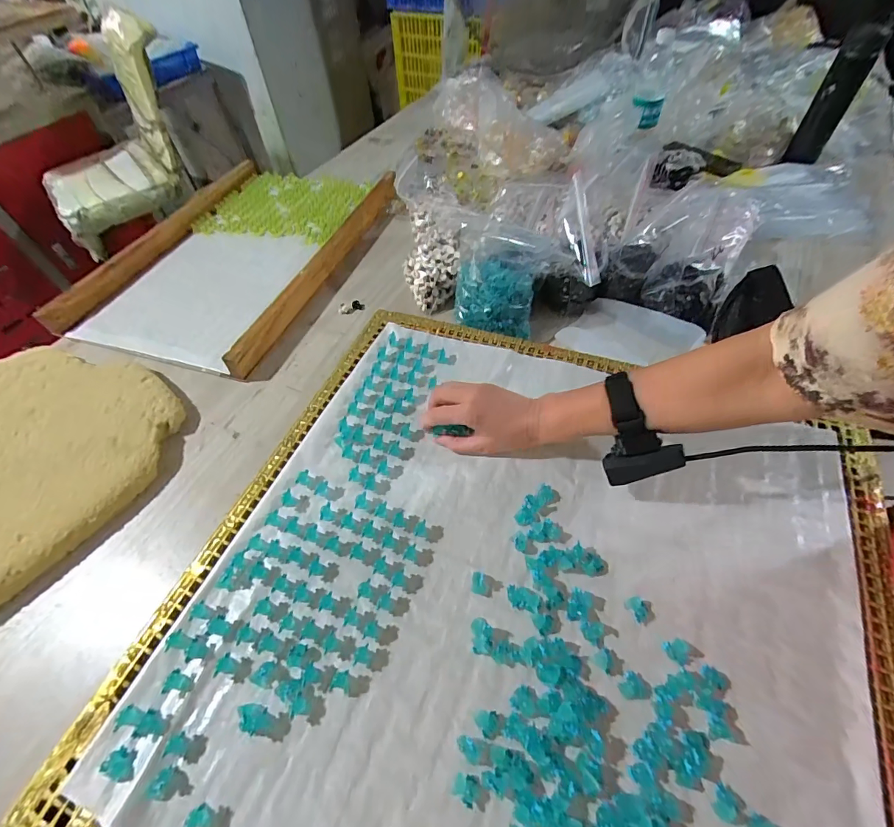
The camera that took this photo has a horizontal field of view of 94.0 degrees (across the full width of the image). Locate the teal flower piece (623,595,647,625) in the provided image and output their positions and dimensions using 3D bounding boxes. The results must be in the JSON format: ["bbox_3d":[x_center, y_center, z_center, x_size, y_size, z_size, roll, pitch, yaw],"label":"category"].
[{"bbox_3d":[0.168,0.174,0.370,0.015,0.012,0.020,-24,56,-13],"label":"teal flower piece"}]

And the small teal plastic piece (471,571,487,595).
[{"bbox_3d":[0.030,0.161,0.399,0.015,0.007,0.019,1,54,5],"label":"small teal plastic piece"}]

